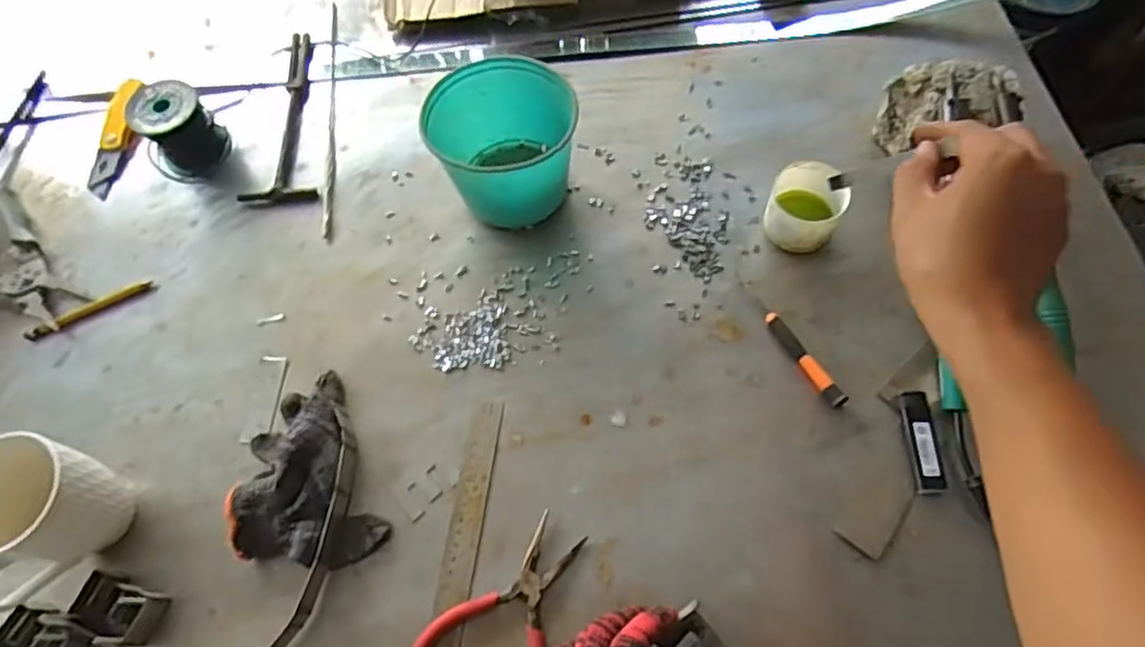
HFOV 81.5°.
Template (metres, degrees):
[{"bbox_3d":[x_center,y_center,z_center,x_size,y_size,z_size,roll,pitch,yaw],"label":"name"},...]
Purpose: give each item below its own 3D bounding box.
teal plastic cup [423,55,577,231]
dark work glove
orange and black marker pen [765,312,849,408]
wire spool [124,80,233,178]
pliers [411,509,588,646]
[{"bbox_3d":[-0.063,-0.165,0.624,0.127,0.104,0.130,-1,65,2],"label":"teal plastic cup"},{"bbox_3d":[-0.224,0.125,0.536,0.109,0.039,0.157,-24,66,-8],"label":"dark work glove"},{"bbox_3d":[0.197,0.031,0.567,0.015,0.011,0.096,-31,68,-11],"label":"orange and black marker pen"},{"bbox_3d":[-0.402,-0.201,0.678,0.071,0.068,0.068,39,73,18],"label":"wire spool"},{"bbox_3d":[-0.040,0.217,0.493,0.101,0.014,0.143,31,71,16],"label":"pliers"}]

